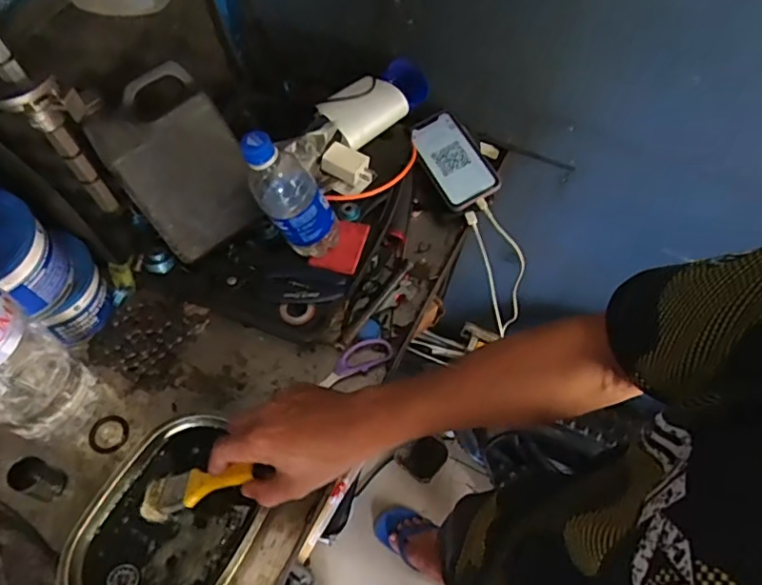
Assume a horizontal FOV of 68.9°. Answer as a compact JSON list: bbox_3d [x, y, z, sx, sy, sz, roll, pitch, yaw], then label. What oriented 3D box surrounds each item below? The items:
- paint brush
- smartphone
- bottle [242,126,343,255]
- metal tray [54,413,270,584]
[{"bbox_3d":[-0.169,0.183,0.527,0.150,0.018,0.042,-22,58,25],"label":"paint brush"},{"bbox_3d":[0.102,-0.187,0.773,0.078,0.016,0.163,-26,65,-5],"label":"smartphone"},{"bbox_3d":[-0.099,-0.105,0.598,0.060,0.172,0.059,2,56,29],"label":"bottle"},{"bbox_3d":[-0.207,0.232,0.548,0.153,0.031,0.210,27,62,11],"label":"metal tray"}]

